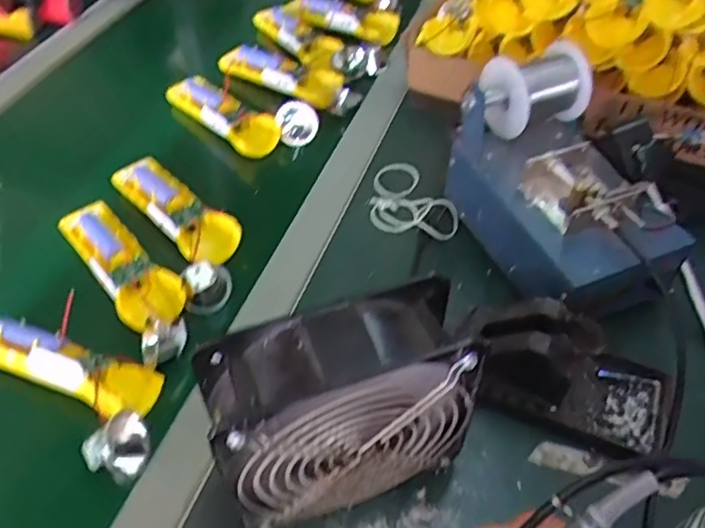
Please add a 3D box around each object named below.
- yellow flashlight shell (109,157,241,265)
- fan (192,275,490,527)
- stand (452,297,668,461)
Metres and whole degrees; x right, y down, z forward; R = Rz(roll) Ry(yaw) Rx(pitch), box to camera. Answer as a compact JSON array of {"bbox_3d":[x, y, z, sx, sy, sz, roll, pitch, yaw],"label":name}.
[{"bbox_3d":[-0.169,-0.057,0.575,0.053,0.024,0.165,-35,56,-27],"label":"yellow flashlight shell"},{"bbox_3d":[-0.005,0.090,0.361,0.141,0.148,0.058,-17,50,-14],"label":"fan"},{"bbox_3d":[0.152,0.069,0.434,0.148,0.069,0.082,18,51,17],"label":"stand"}]

